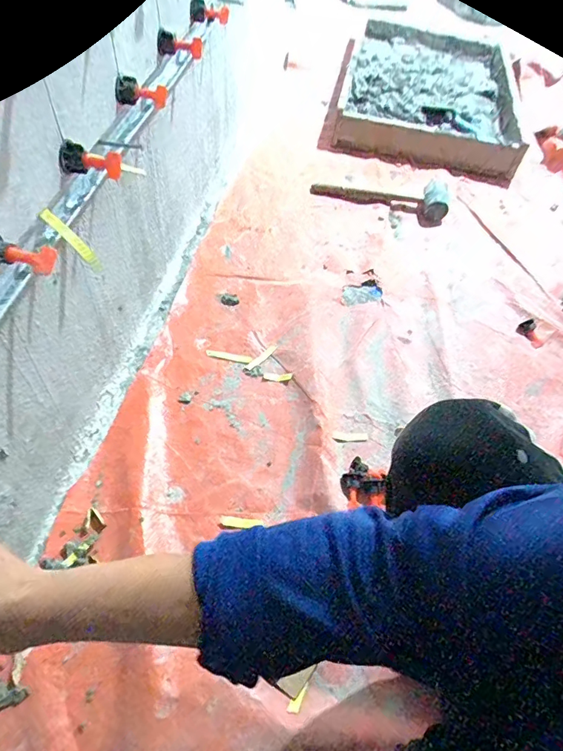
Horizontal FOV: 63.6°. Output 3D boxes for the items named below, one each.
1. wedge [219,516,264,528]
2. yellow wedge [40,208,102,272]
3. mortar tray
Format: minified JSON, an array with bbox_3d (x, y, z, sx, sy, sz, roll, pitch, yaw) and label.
[{"bbox_3d":[-0.060,0.217,0.662,0.061,0.013,0.016,7,54,1],"label":"wedge"},{"bbox_3d":[-0.214,-0.139,0.467,0.008,0.074,0.012,-11,40,43],"label":"yellow wedge"},{"bbox_3d":[0.474,-0.966,1.494,0.558,0.111,0.905,13,54,5],"label":"mortar tray"}]

